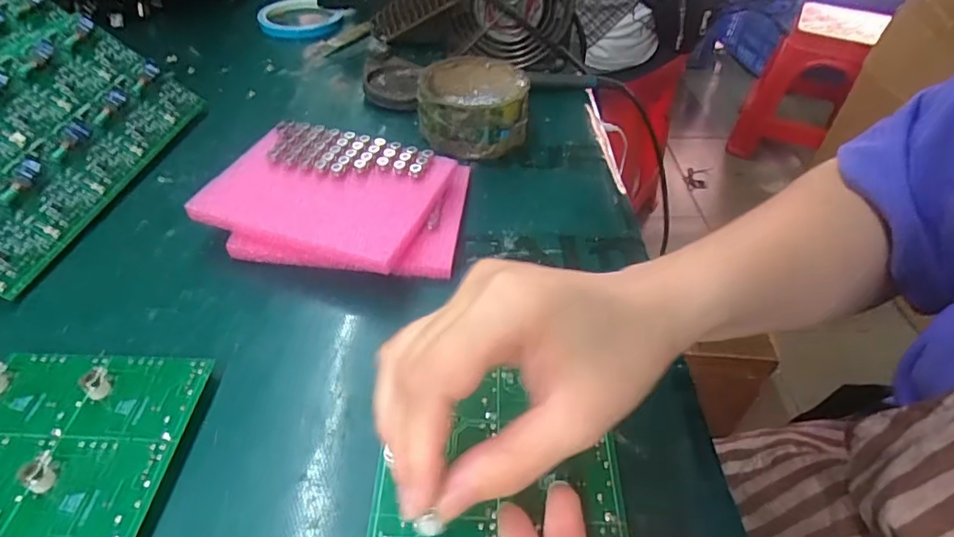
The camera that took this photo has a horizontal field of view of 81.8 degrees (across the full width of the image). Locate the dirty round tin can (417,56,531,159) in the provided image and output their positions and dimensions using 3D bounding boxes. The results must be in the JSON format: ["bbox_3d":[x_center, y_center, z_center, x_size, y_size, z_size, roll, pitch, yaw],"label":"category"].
[{"bbox_3d":[-0.004,-0.133,0.454,0.086,0.047,0.087,2,44,-2],"label":"dirty round tin can"}]

